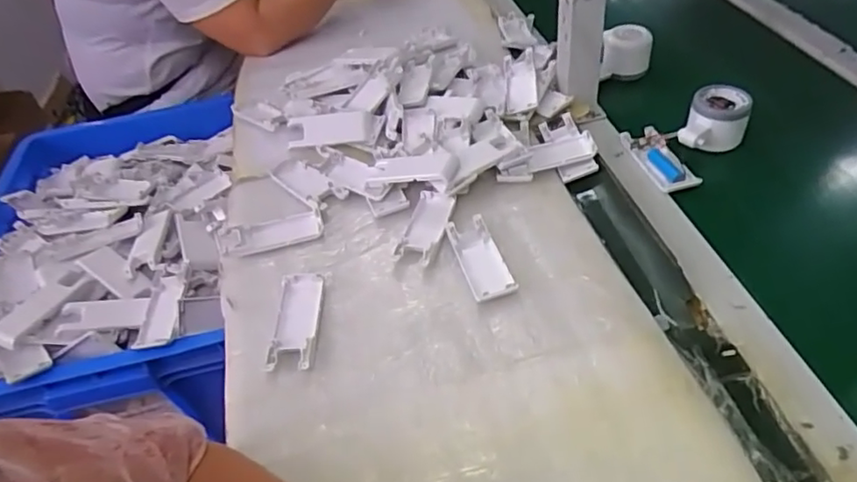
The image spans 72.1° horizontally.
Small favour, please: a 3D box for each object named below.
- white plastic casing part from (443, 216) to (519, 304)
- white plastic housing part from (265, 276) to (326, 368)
[{"bbox_3d":[0.049,0.014,0.559,0.040,0.009,0.103,-15,47,-6],"label":"white plastic casing part"},{"bbox_3d":[-0.119,0.070,0.527,0.042,0.010,0.101,-5,47,3],"label":"white plastic housing part"}]

